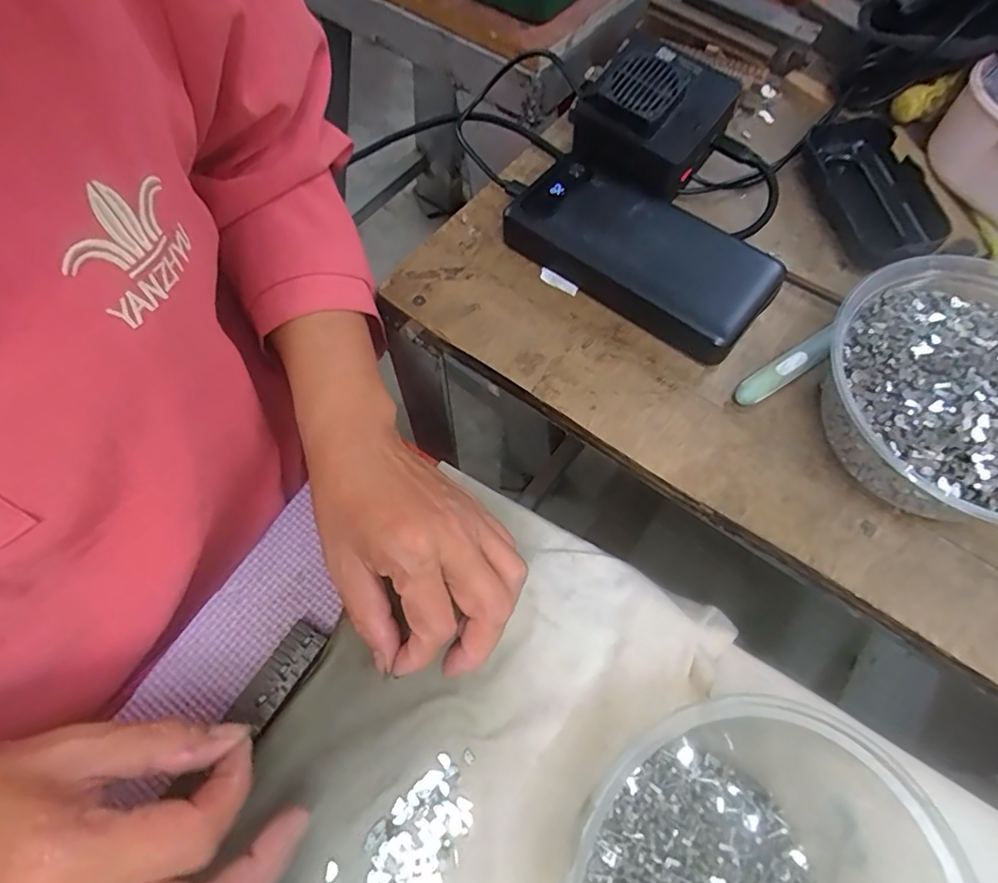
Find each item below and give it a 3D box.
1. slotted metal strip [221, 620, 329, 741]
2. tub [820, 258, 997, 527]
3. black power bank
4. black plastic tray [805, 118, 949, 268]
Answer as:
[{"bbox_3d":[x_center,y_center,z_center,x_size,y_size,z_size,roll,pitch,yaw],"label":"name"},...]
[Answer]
[{"bbox_3d":[-0.104,0.110,0.270,0.018,0.009,0.049,28,63,12],"label":"slotted metal strip"},{"bbox_3d":[0.228,-0.021,0.282,0.153,0.059,0.136,-24,67,-11],"label":"tub"},{"bbox_3d":[0.082,-0.112,0.343,0.155,0.029,0.068,36,70,15],"label":"black power bank"},{"bbox_3d":[0.232,-0.158,0.359,0.051,0.022,0.113,-5,65,-3],"label":"black plastic tray"}]

